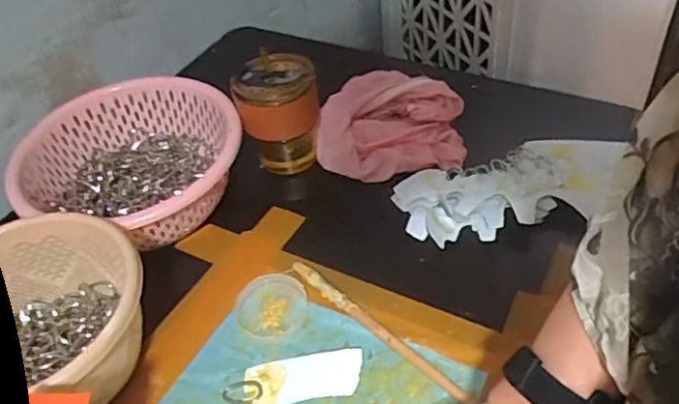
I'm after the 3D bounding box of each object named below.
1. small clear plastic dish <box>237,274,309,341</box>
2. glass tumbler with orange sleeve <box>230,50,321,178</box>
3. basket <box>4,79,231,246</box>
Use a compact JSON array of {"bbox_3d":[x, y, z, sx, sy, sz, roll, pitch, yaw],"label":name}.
[{"bbox_3d":[-0.061,0.094,0.541,0.061,0.011,0.061,-3,46,4],"label":"small clear plastic dish"},{"bbox_3d":[-0.064,-0.090,0.651,0.081,0.116,0.075,-1,48,1],"label":"glass tumbler with orange sleeve"},{"bbox_3d":[-0.206,-0.037,0.625,0.210,0.077,0.201,-3,46,3],"label":"basket"}]

